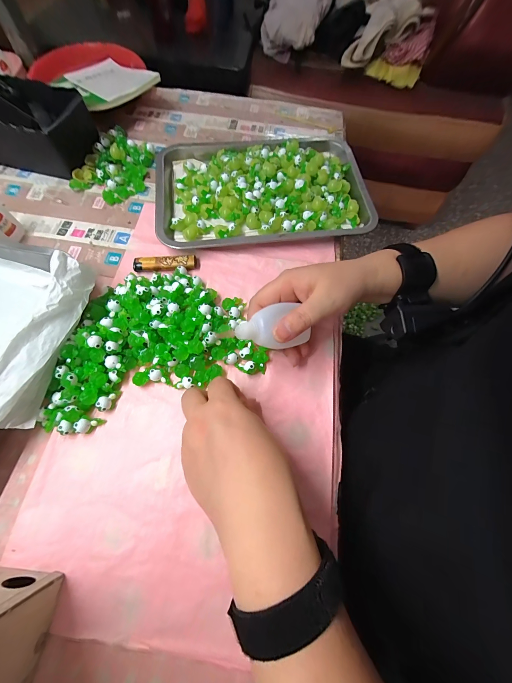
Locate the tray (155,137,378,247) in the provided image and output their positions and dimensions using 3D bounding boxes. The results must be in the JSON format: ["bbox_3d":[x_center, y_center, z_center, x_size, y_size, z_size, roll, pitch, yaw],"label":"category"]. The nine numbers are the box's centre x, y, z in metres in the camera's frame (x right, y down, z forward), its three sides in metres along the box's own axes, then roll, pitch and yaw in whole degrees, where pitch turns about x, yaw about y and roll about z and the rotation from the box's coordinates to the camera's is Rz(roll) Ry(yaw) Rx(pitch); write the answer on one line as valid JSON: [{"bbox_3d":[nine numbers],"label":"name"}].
[{"bbox_3d":[0.010,-0.239,0.409,0.312,0.033,0.214,-5,68,-5],"label":"tray"}]

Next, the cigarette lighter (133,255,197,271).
[{"bbox_3d":[-0.121,-0.105,0.355,0.080,0.011,0.019,-3,68,-4],"label":"cigarette lighter"}]

